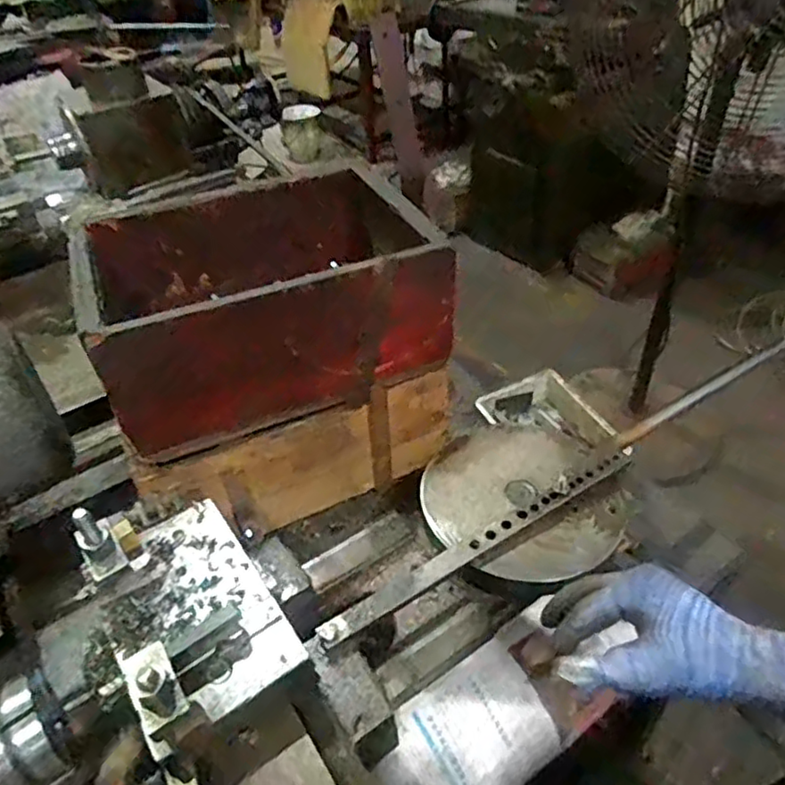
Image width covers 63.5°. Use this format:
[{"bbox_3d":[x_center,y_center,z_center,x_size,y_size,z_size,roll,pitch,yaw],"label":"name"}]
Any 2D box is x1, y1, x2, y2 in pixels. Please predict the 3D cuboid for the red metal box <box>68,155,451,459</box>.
[{"bbox_3d":[-0.137,-0.110,0.700,0.354,0.150,0.243,-19,43,-16],"label":"red metal box"}]

